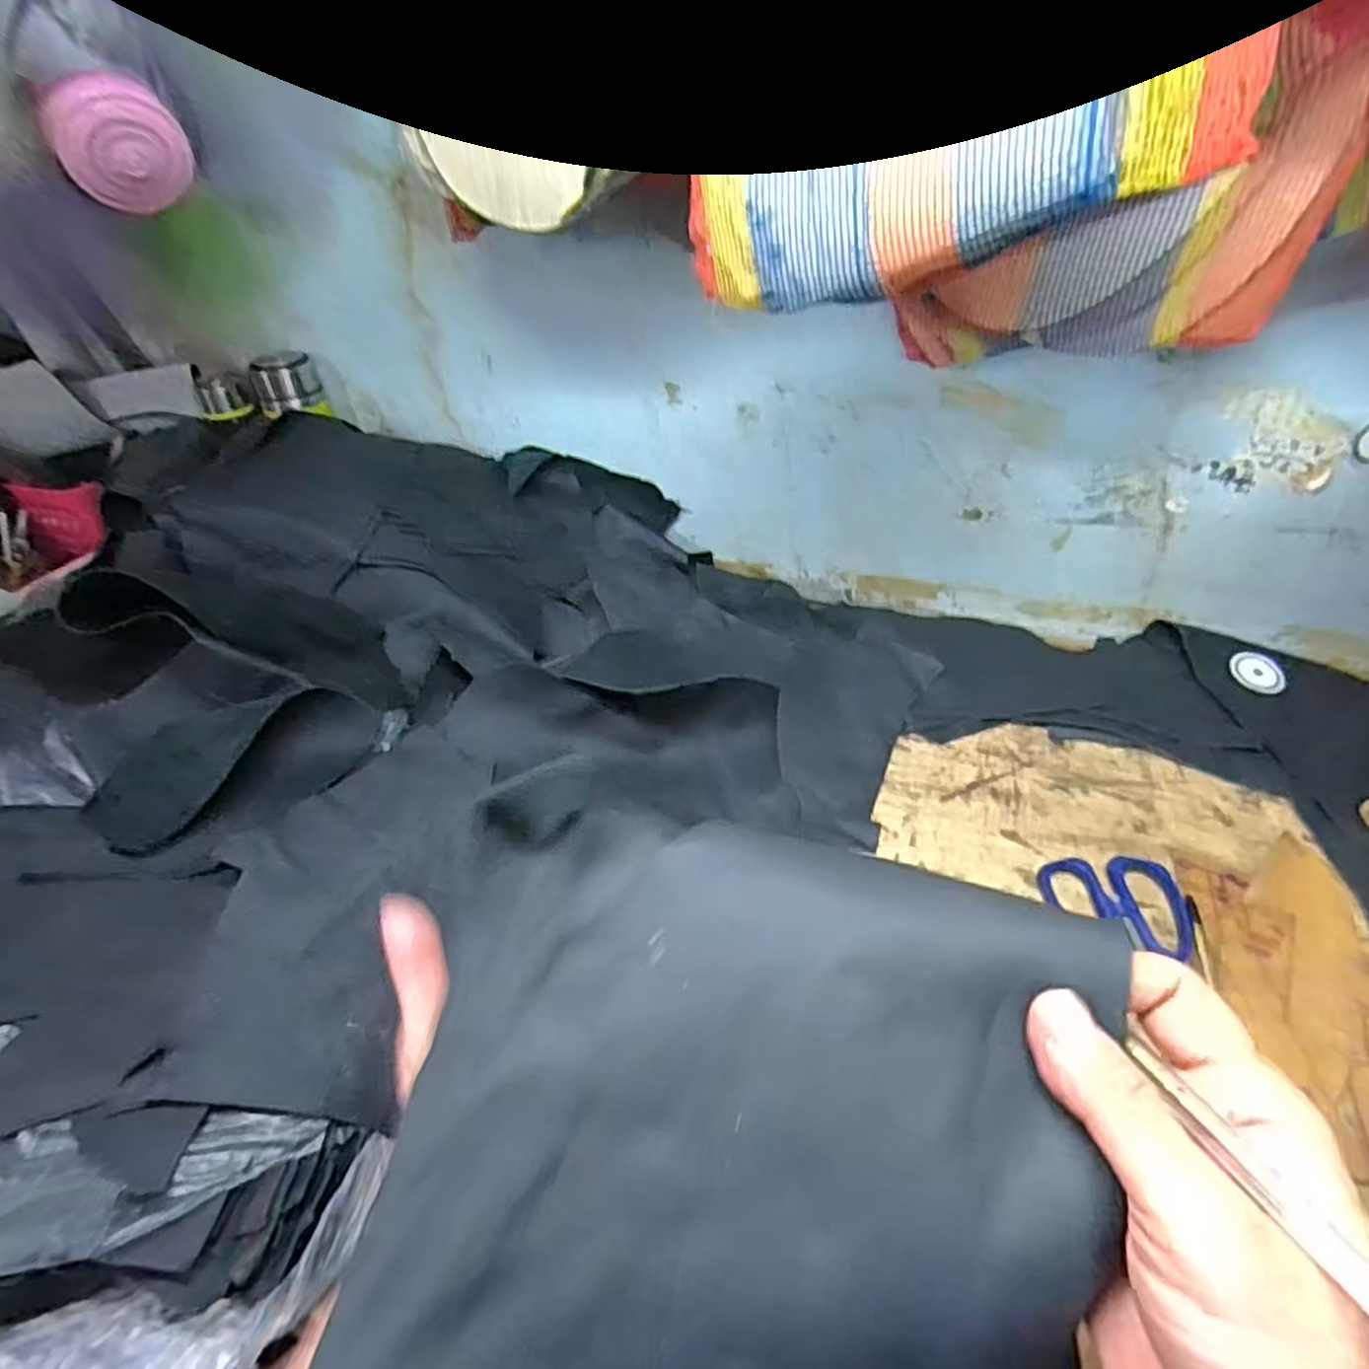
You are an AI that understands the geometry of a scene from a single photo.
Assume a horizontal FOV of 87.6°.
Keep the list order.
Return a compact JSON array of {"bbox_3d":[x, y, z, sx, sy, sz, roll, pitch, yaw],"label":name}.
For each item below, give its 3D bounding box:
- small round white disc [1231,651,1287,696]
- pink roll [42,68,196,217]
[{"bbox_3d":[0.483,-0.010,0.601,0.041,0.006,0.042,28,50,33],"label":"small round white disc"},{"bbox_3d":[-0.369,-0.353,0.461,0.073,0.080,0.040,-46,76,13],"label":"pink roll"}]

